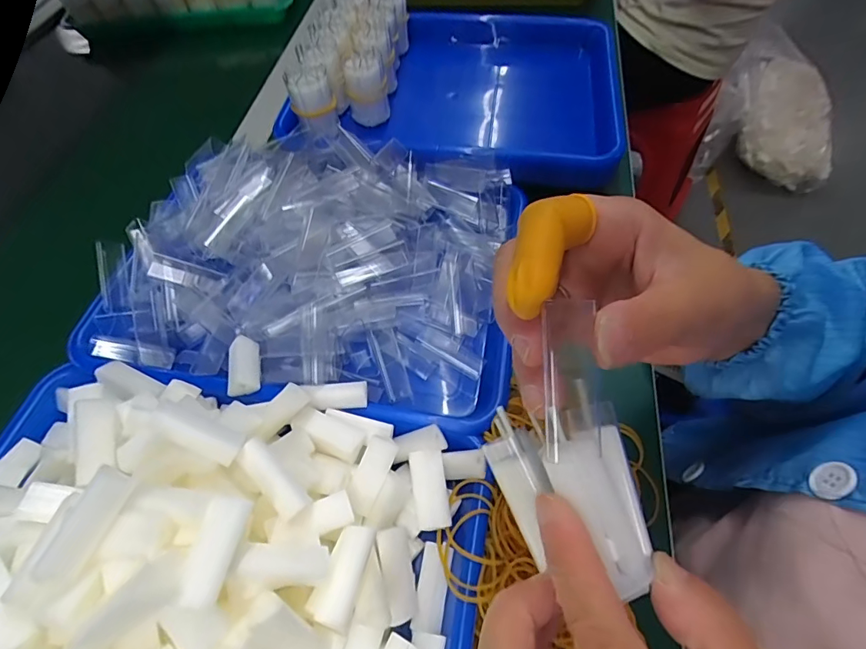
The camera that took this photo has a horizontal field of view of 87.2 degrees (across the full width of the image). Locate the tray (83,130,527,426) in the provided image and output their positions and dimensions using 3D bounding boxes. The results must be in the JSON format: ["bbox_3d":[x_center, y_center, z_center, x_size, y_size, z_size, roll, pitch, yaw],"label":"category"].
[{"bbox_3d":[-0.095,-0.056,0.373,0.325,0.082,0.241,7,59,8],"label":"tray"}]

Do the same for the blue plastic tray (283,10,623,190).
[{"bbox_3d":[0.031,-0.252,0.496,0.324,0.055,0.272,6,59,7],"label":"blue plastic tray"}]

